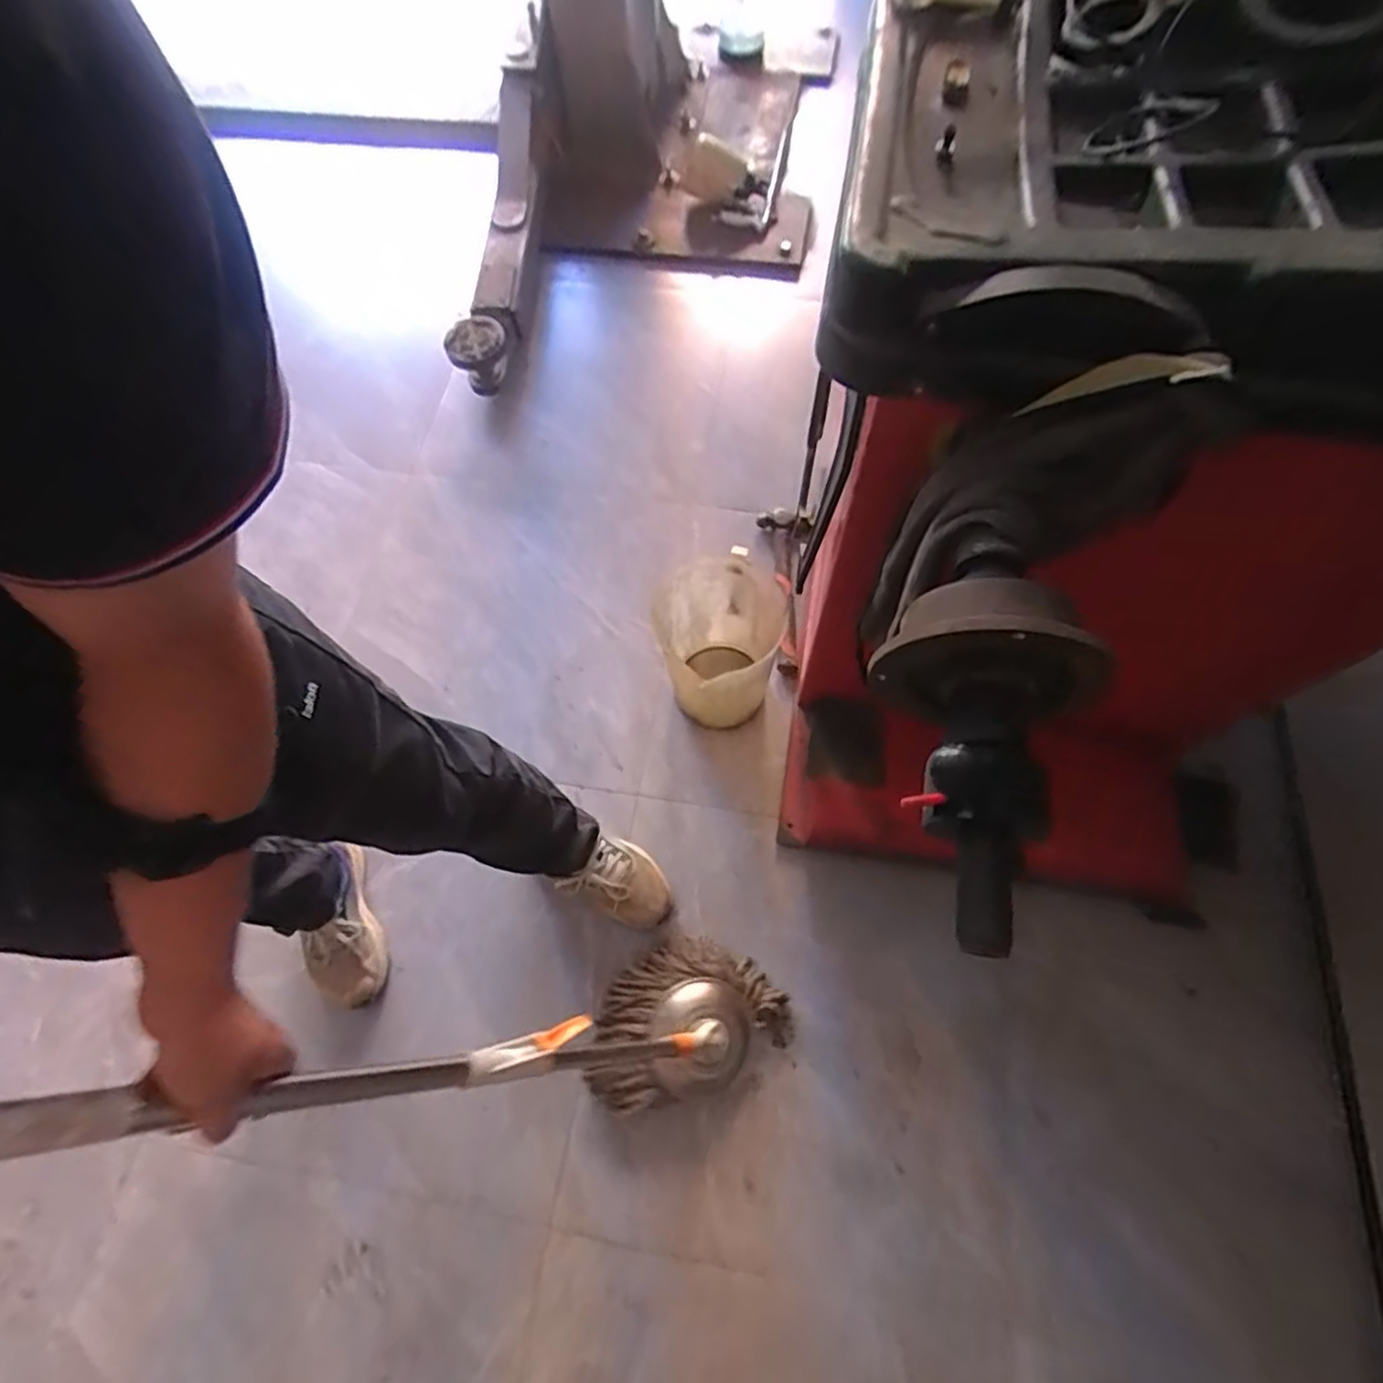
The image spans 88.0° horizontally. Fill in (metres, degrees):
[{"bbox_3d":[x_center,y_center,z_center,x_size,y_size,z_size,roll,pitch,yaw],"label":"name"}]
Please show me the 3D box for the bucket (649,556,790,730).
[{"bbox_3d":[0.030,-0.075,1.116,0.176,0.275,0.221,15,67,7],"label":"bucket"}]

